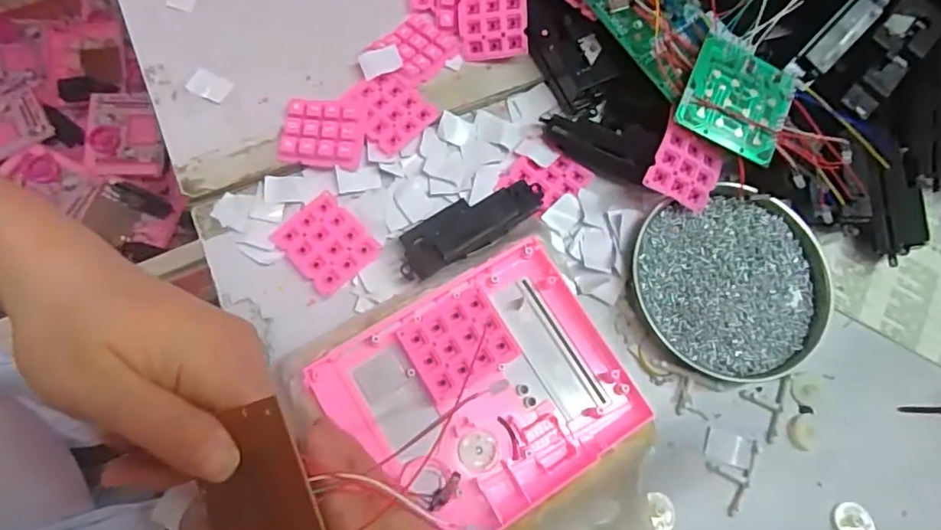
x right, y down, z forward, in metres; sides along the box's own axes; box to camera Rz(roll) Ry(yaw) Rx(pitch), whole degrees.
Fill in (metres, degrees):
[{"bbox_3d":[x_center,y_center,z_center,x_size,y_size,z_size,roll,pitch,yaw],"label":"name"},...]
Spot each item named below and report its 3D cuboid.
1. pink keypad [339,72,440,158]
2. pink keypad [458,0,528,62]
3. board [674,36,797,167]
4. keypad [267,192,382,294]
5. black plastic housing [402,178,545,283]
[{"bbox_3d":[-0.059,-0.112,0.393,0.056,0.009,0.050,43,74,6],"label":"pink keypad"},{"bbox_3d":[0.017,-0.188,0.411,0.051,0.011,0.064,0,99,14],"label":"pink keypad"},{"bbox_3d":[0.178,-0.110,0.366,0.070,0.005,0.066,24,84,-7],"label":"board"},{"bbox_3d":[-0.098,-0.015,0.375,0.050,0.006,0.058,-43,81,-14],"label":"keypad"},{"bbox_3d":[0.001,-0.027,0.369,0.106,0.027,0.039,-28,78,-11],"label":"black plastic housing"}]

